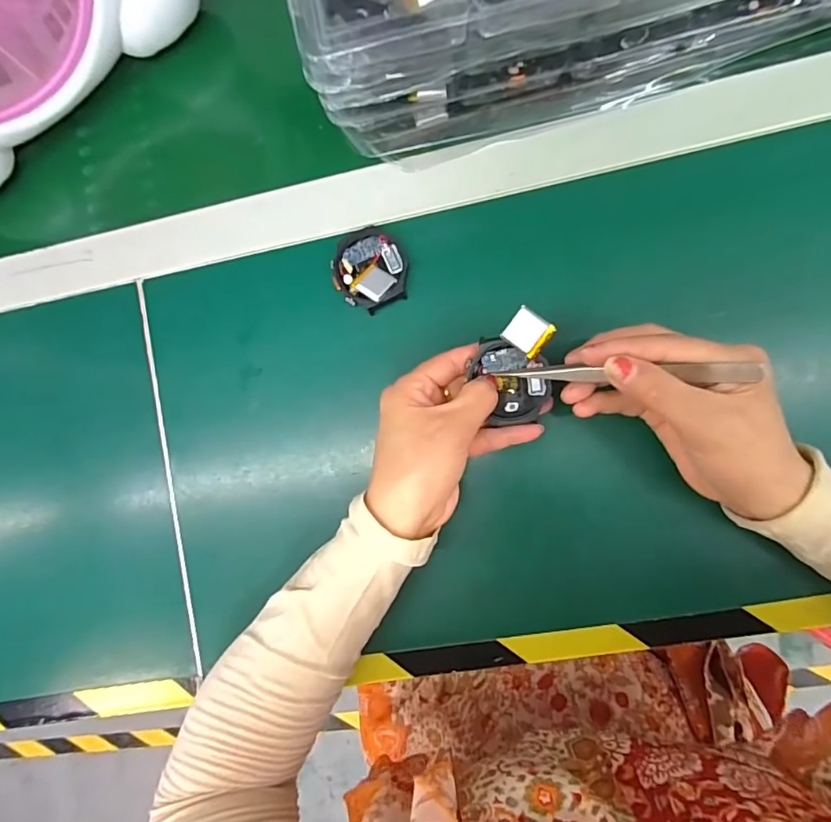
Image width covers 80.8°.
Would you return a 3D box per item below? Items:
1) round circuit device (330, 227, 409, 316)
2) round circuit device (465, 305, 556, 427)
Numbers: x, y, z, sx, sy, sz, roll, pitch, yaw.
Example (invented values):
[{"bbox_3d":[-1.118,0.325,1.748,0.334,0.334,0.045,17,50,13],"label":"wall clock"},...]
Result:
[{"bbox_3d":[-0.030,-0.095,0.326,0.048,0.017,0.052,0,88,7],"label":"round circuit device"},{"bbox_3d":[0.062,-0.024,0.286,0.053,0.015,0.058,45,122,-6],"label":"round circuit device"}]

